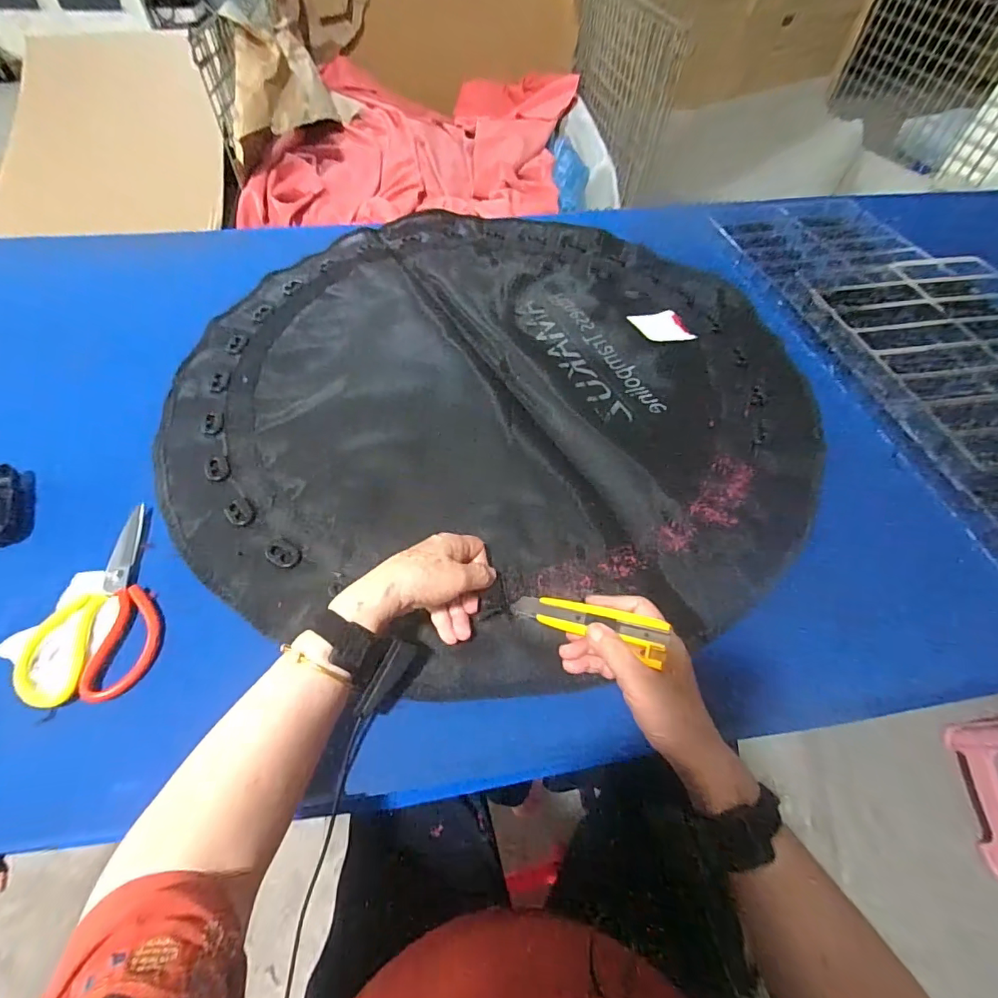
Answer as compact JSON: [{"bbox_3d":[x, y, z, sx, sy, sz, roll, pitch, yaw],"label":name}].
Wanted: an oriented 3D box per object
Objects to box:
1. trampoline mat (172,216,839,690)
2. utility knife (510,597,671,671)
[{"bbox_3d":[-0.024,-0.182,0.696,0.823,0.030,0.882,-31,60,-19],"label":"trampoline mat"},{"bbox_3d":[0.079,0.116,0.438,0.150,0.012,0.033,8,52,35],"label":"utility knife"}]

